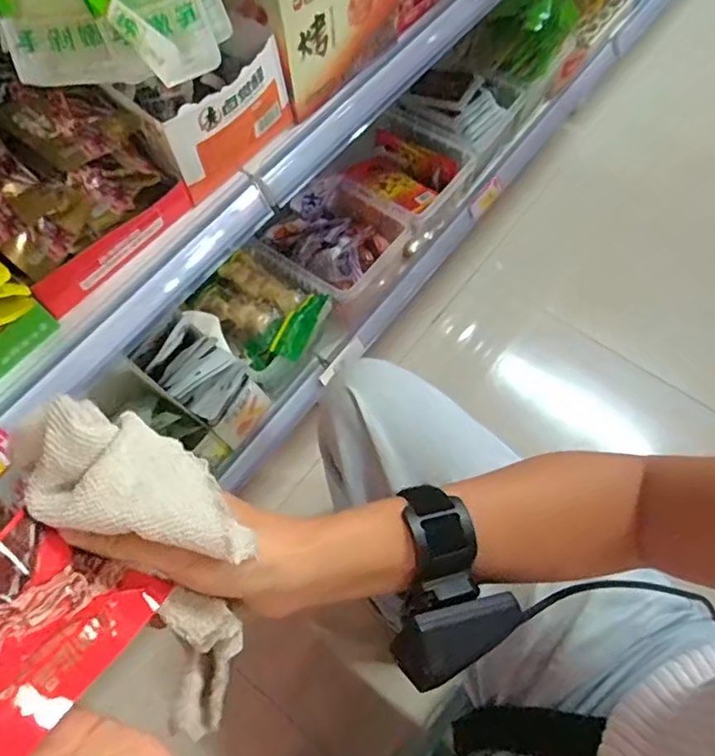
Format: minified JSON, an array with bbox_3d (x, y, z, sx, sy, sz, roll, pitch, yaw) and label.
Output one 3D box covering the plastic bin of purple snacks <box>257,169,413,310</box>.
[{"bbox_3d":[-0.023,-0.206,0.855,0.160,0.149,0.190,35,71,17],"label":"plastic bin of purple snacks"}]

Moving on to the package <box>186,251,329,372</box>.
[{"bbox_3d":[-0.131,-0.090,0.785,0.170,0.040,0.125,29,69,15],"label":"package"}]

